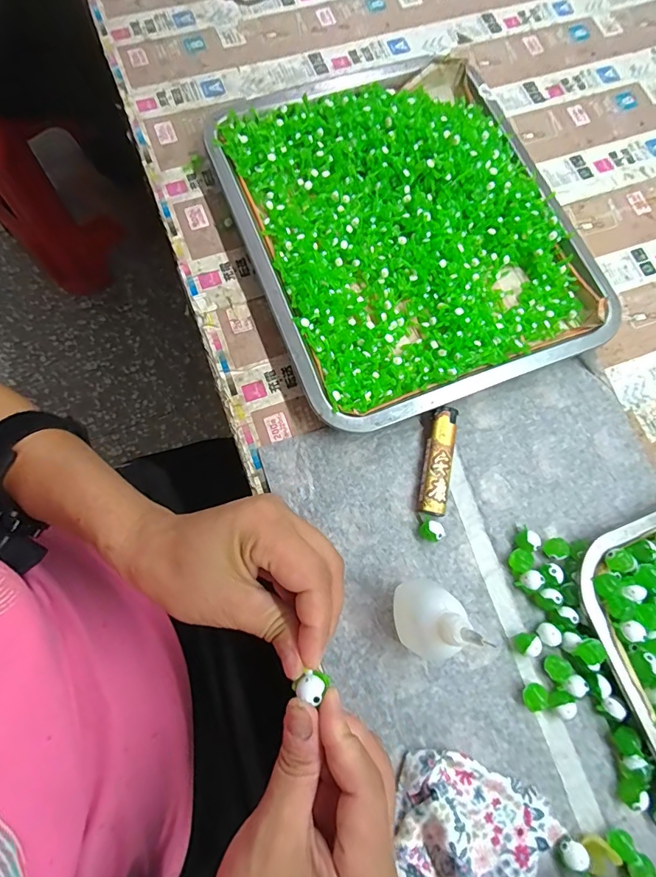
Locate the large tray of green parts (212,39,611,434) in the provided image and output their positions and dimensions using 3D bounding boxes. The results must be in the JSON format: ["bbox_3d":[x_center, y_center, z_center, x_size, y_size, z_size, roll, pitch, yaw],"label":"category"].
[{"bbox_3d":[0.062,-0.173,0.362,0.252,0.034,0.300,-21,78,-8],"label":"large tray of green parts"}]

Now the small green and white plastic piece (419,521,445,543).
[{"bbox_3d":[0.073,0.066,0.306,0.015,0.014,0.015,1,76,-3],"label":"small green and white plastic piece"}]

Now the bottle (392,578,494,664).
[{"bbox_3d":[0.058,0.106,0.255,0.037,0.093,0.038,1,76,-3],"label":"bottle"}]

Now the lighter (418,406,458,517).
[{"bbox_3d":[0.080,0.016,0.320,0.020,0.013,0.080,11,76,0],"label":"lighter"}]

